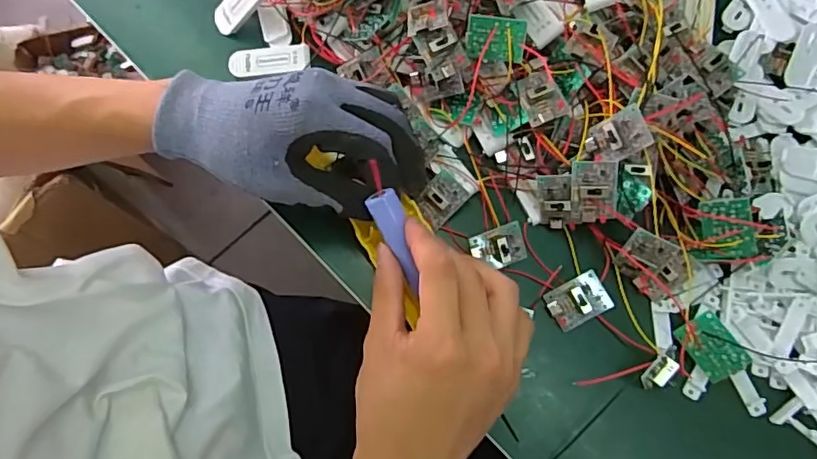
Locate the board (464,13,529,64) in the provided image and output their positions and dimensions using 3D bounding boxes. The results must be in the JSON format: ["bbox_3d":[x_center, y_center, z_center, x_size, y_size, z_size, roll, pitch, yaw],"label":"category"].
[{"bbox_3d":[0.053,-0.116,0.342,0.036,0.027,0.004,10,39,10],"label":"board"}]

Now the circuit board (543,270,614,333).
[{"bbox_3d":[0.104,0.043,0.339,0.036,0.006,0.027,-25,73,-6],"label":"circuit board"}]

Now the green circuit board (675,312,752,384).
[{"bbox_3d":[0.175,0.068,0.321,0.025,0.006,0.035,-41,67,21],"label":"green circuit board"}]

